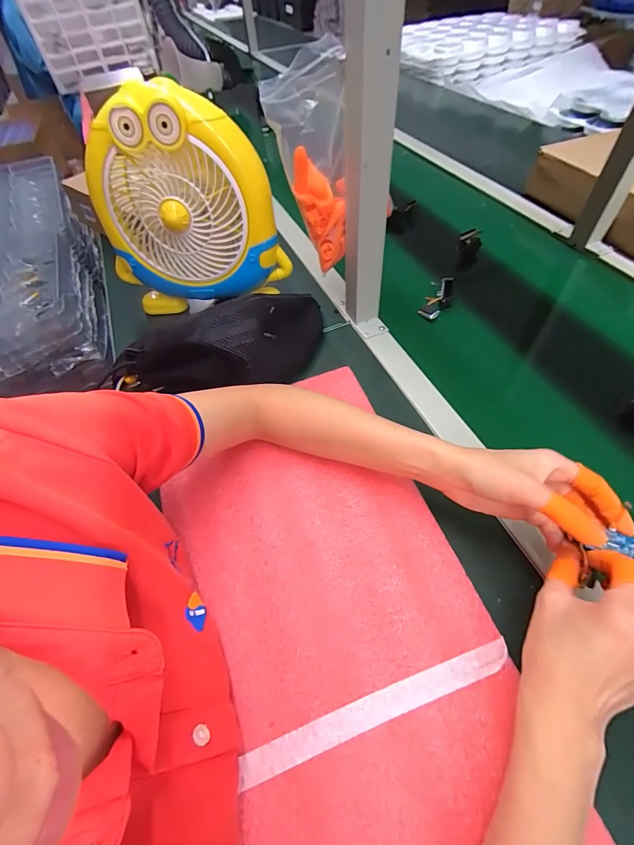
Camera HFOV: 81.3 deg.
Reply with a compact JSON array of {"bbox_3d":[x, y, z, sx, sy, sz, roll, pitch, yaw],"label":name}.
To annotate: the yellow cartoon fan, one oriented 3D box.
[{"bbox_3d":[-0.176,-0.283,0.508,0.255,0.251,0.076,-2,55,4],"label":"yellow cartoon fan"}]

